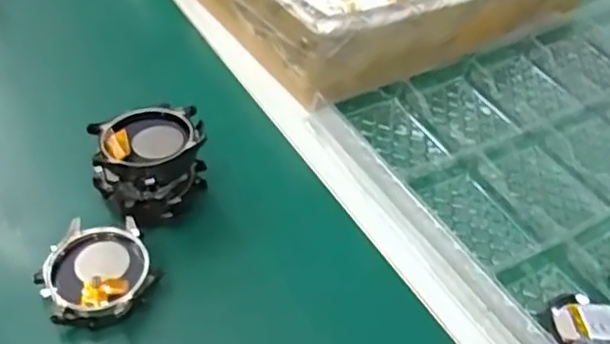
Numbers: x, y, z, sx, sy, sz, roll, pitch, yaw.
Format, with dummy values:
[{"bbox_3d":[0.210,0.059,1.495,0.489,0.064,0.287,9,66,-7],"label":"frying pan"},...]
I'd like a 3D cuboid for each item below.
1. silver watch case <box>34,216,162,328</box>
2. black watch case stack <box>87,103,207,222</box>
[{"bbox_3d":[-0.097,0.046,0.295,0.049,0.015,0.051,-23,52,-26],"label":"silver watch case"},{"bbox_3d":[-0.080,-0.005,0.325,0.056,0.041,0.049,-4,46,-11],"label":"black watch case stack"}]

